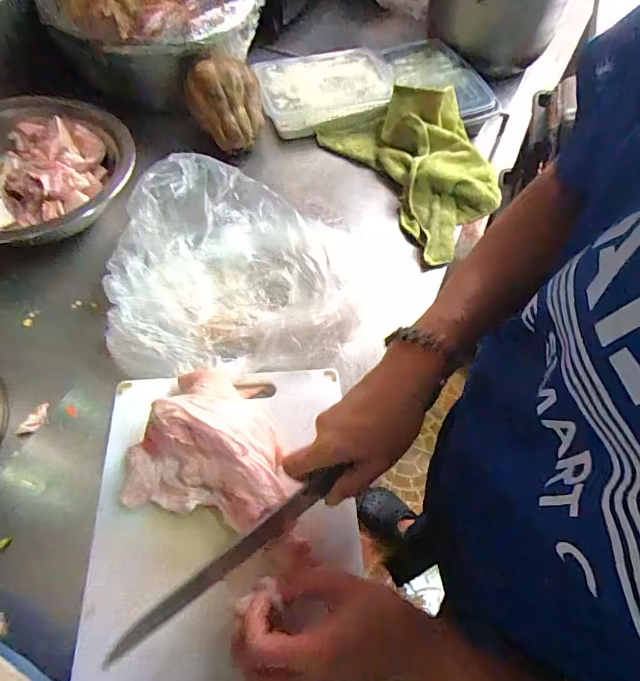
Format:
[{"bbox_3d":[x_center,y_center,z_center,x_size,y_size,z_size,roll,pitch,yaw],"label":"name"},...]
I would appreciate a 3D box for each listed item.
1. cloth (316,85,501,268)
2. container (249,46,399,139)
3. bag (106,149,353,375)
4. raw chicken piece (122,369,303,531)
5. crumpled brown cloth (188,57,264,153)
[{"bbox_3d":[0.140,-0.246,0.600,0.169,0.070,0.280,-26,64,-18],"label":"cloth"},{"bbox_3d":[0.006,-0.379,0.683,0.204,0.046,0.137,-10,60,-10],"label":"container"},{"bbox_3d":[-0.087,-0.091,0.498,0.267,0.078,0.249,-1,59,-4],"label":"bag"},{"bbox_3d":[-0.087,0.083,0.378,0.140,0.075,0.120,12,59,4],"label":"raw chicken piece"},{"bbox_3d":[-0.125,-0.320,0.606,0.093,0.083,0.088,11,59,3],"label":"crumpled brown cloth"}]

